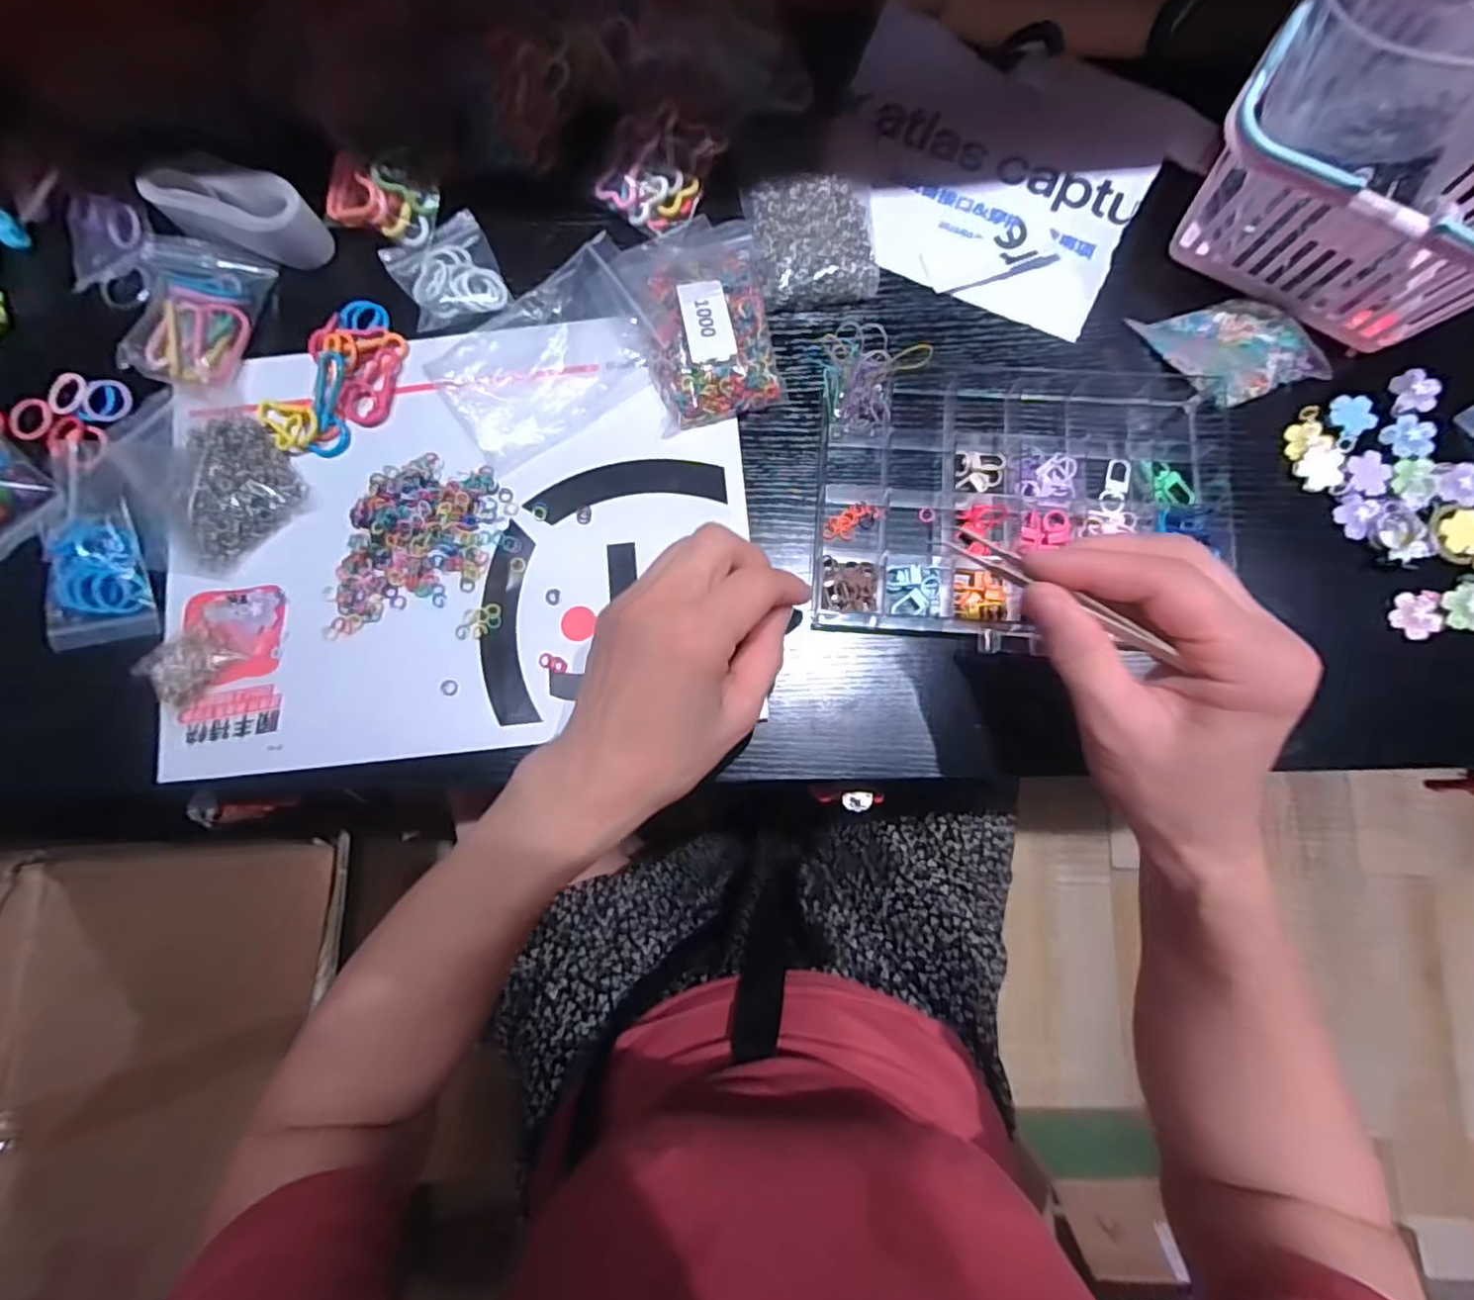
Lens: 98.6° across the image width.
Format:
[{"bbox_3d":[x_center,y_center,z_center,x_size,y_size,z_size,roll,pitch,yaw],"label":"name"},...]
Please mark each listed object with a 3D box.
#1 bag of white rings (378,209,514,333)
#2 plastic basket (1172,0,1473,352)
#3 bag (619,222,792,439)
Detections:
[{"bbox_3d":[-0.169,-0.220,0.369,0.055,0.016,0.070,-27,82,-1],"label":"bag of white rings"},{"bbox_3d":[0.315,-0.235,0.315,0.154,0.086,0.121,30,85,6],"label":"plastic basket"},{"bbox_3d":[-0.018,-0.187,0.352,0.074,0.017,0.113,-15,82,0],"label":"bag"}]

